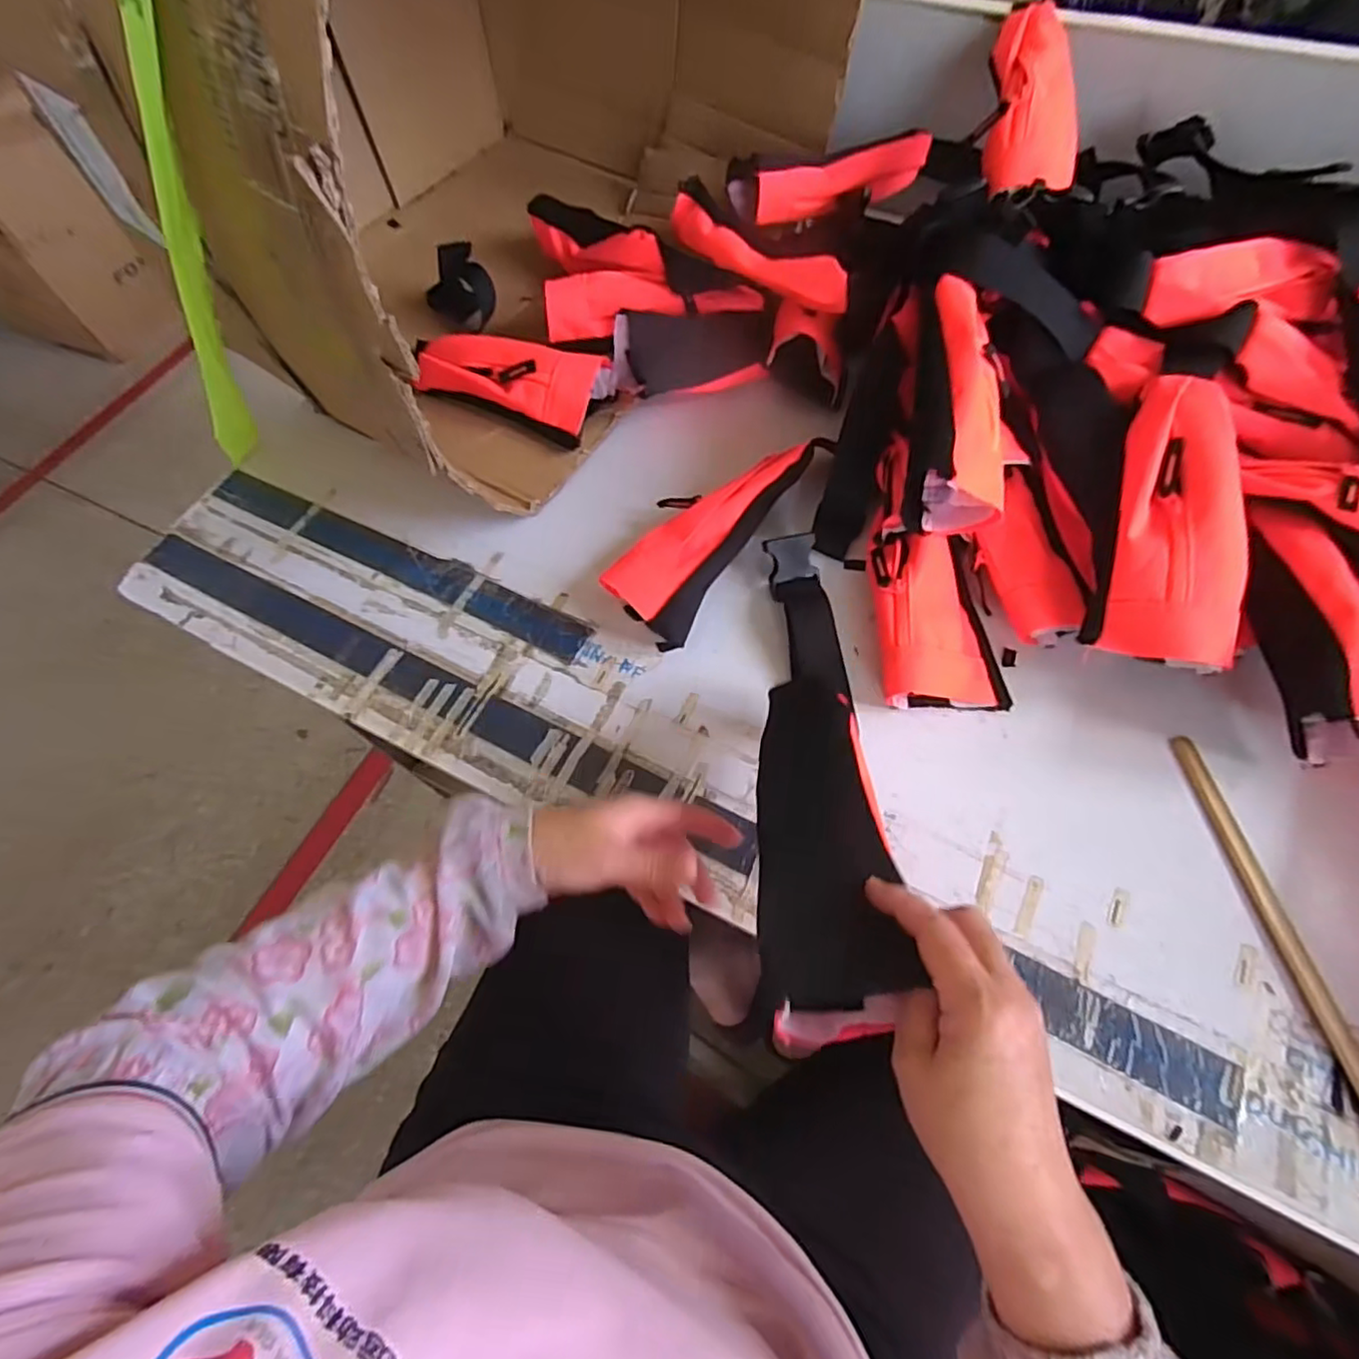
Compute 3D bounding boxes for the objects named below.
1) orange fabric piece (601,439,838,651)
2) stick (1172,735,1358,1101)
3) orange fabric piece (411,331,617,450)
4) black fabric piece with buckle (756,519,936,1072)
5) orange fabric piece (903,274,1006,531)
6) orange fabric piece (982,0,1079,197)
[{"bbox_3d":[0.030,-0.146,0.588,0.097,0.062,0.245,31,70,17],"label":"orange fabric piece"},{"bbox_3d":[0.413,0.195,0.425,0.016,0.014,0.334,-8,64,0],"label":"stick"},{"bbox_3d":[-0.174,-0.304,0.660,0.199,0.064,0.082,22,68,13],"label":"orange fabric piece"},{"bbox_3d":[0.096,0.036,0.445,0.077,0.058,0.389,4,43,5],"label":"black fabric piece with buckle"},{"bbox_3d":[0.217,-0.220,0.504,0.074,0.071,0.197,2,85,4],"label":"orange fabric piece"},{"bbox_3d":[0.332,-0.529,0.588,0.089,0.029,0.206,7,82,7],"label":"orange fabric piece"}]

